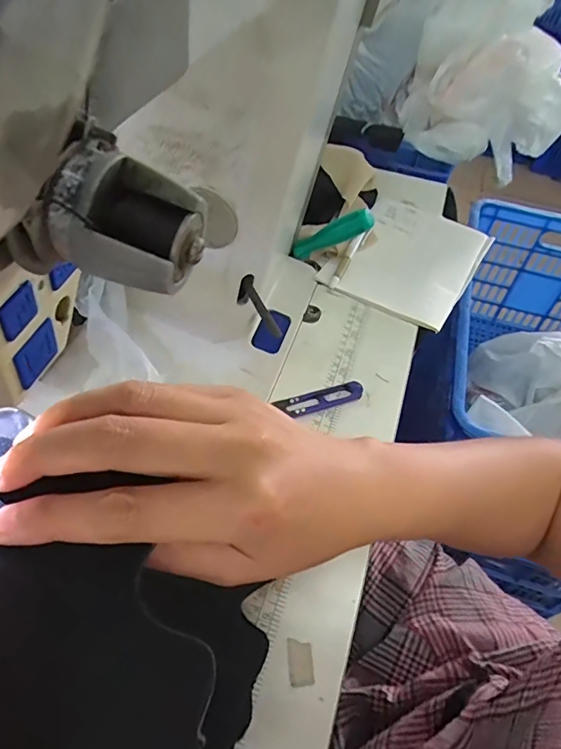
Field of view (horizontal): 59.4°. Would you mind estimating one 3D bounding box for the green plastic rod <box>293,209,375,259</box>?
[{"bbox_3d":[0.055,-0.146,0.518,0.099,0.021,0.013,-14,35,44],"label":"green plastic rod"}]

